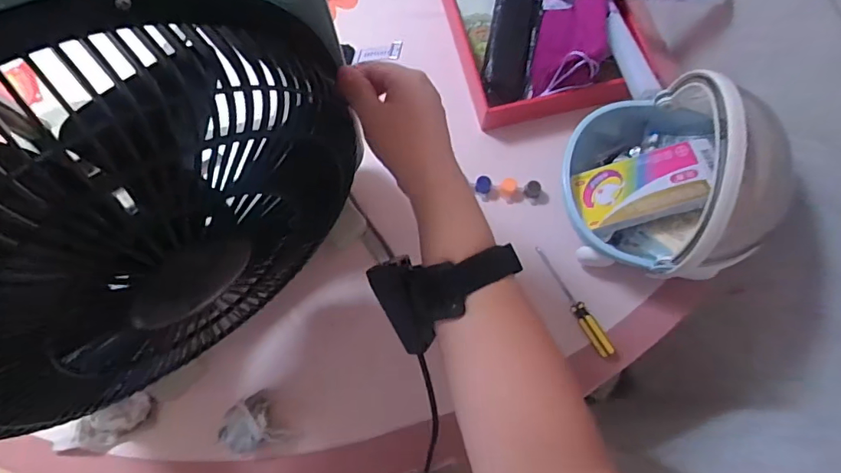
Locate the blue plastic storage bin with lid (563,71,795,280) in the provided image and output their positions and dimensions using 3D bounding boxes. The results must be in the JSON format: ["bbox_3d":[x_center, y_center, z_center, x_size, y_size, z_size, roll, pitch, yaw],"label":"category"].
[{"bbox_3d":[0.240,-0.064,0.490,0.170,0.165,0.197,-8,74,-2],"label":"blue plastic storage bin with lid"}]

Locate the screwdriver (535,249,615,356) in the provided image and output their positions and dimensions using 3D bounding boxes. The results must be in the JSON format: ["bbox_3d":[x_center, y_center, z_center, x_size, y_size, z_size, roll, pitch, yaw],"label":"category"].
[{"bbox_3d":[0.169,0.070,0.544,0.016,0.023,0.135,-27,75,-7],"label":"screwdriver"}]

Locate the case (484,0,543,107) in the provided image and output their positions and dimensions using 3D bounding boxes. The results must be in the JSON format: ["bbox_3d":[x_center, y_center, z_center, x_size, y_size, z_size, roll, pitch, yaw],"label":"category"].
[{"bbox_3d":[0.115,-0.235,0.614,0.060,0.038,0.160,10,74,3],"label":"case"}]

